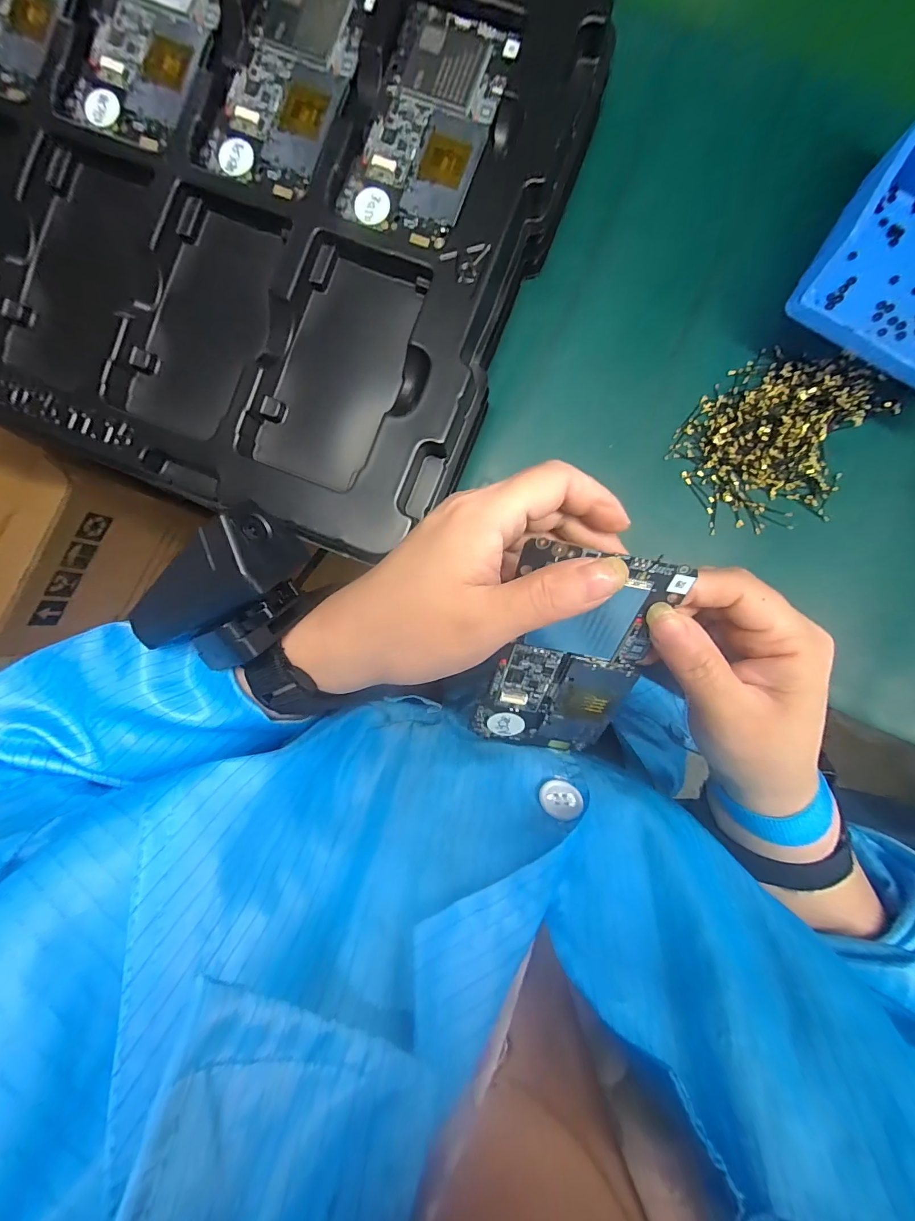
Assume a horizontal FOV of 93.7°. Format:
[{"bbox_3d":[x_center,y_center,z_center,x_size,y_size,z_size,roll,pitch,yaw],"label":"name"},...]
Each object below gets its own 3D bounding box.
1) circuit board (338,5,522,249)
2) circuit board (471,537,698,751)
[{"bbox_3d":[-0.014,-0.270,0.239,0.065,0.006,0.121,22,92,2],"label":"circuit board"},{"bbox_3d":[0.049,0.027,0.199,0.065,0.004,0.125,11,129,0],"label":"circuit board"}]

